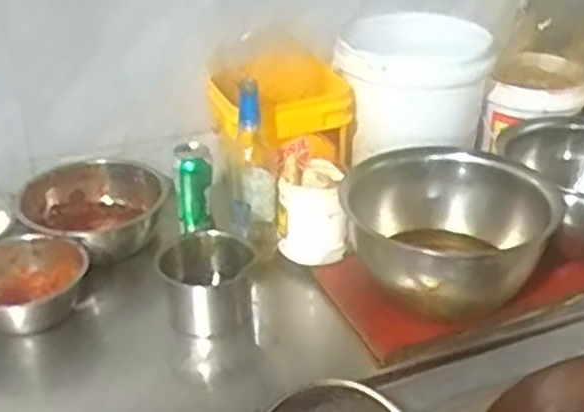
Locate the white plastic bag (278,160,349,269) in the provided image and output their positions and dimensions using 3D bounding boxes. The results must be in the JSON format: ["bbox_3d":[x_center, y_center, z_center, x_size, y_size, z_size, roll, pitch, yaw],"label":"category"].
[{"bbox_3d":[0.032,0.007,1.176,0.100,0.145,0.086,-4,30,-5],"label":"white plastic bag"}]

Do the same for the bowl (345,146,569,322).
[{"bbox_3d":[0.211,0.028,1.059,0.256,0.137,0.215,-1,30,0],"label":"bowl"}]

